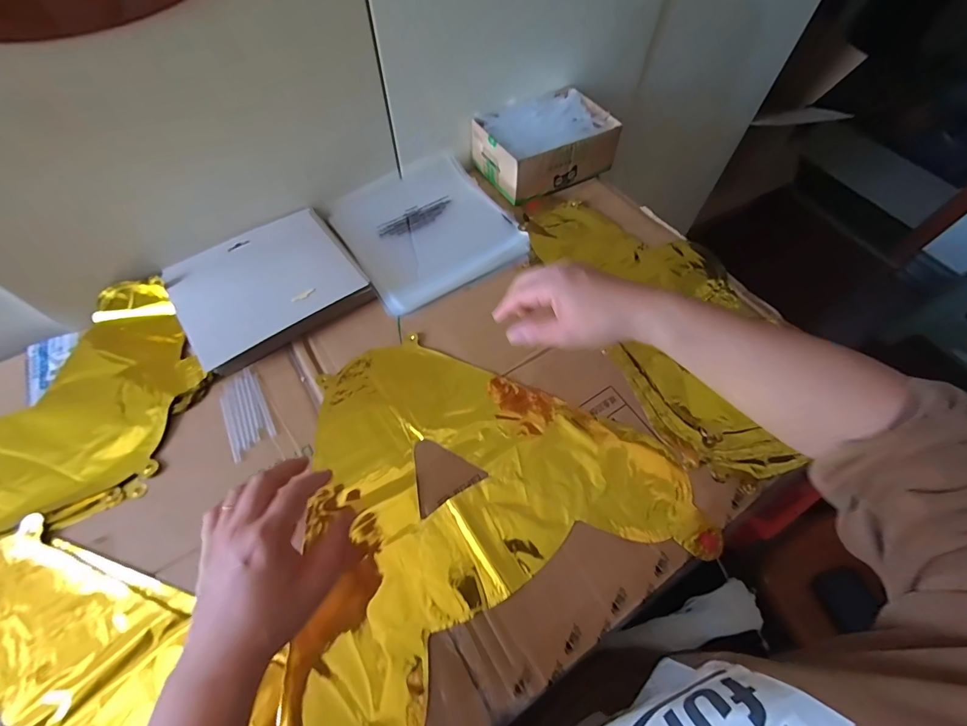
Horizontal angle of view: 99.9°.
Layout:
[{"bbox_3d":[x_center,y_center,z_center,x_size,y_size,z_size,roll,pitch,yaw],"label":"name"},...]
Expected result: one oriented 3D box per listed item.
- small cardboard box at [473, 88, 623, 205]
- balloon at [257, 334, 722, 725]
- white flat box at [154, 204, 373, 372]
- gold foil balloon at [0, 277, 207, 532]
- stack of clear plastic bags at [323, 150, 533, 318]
[{"bbox_3d":[0.090,-0.326,0.596,0.177,0.060,0.123,-27,66,-14],"label":"small cardboard box"},{"bbox_3d":[-0.044,0.124,0.389,0.409,0.017,0.339,-30,66,-15],"label":"balloon"},{"bbox_3d":[-0.256,-0.096,0.486,0.194,0.028,0.163,-32,67,-16],"label":"white flat box"},{"bbox_3d":[-0.504,0.079,0.393,0.414,0.021,0.222,-30,66,-15],"label":"gold foil balloon"},{"bbox_3d":[-0.080,-0.189,0.554,0.207,0.012,0.224,-29,66,-15],"label":"stack of clear plastic bags"}]

